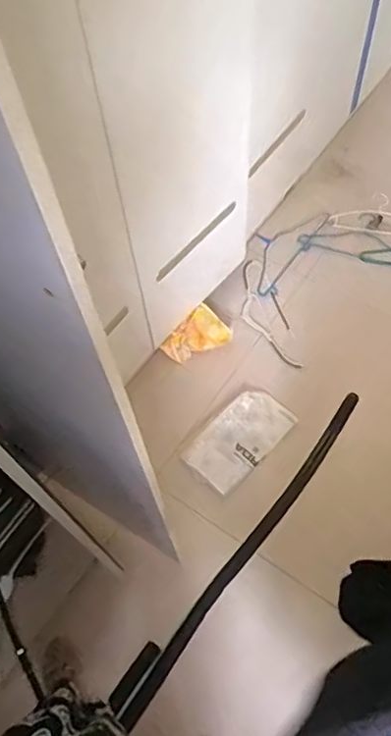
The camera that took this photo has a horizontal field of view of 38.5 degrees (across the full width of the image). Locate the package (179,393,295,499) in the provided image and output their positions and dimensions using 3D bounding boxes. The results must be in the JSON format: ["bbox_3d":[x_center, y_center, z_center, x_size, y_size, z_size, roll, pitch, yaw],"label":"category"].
[{"bbox_3d":[0.116,0.187,1.473,0.159,0.037,0.300,39,70,22],"label":"package"}]

